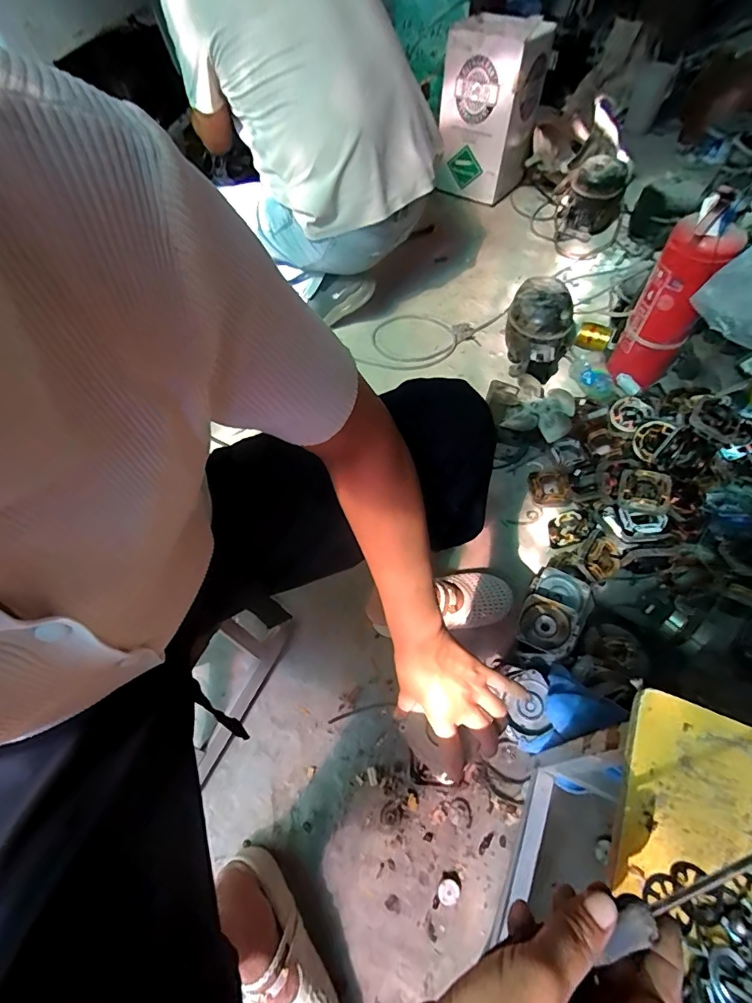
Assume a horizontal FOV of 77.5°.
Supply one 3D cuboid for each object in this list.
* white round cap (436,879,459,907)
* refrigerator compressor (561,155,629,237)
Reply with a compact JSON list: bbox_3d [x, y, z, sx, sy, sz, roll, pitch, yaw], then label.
[{"bbox_3d":[0.100,0.541,0.648,0.029,0.006,0.029,-1,57,2],"label":"white round cap"},{"bbox_3d":[0.704,-0.976,1.504,0.167,0.190,0.137,24,60,15],"label":"refrigerator compressor"}]

